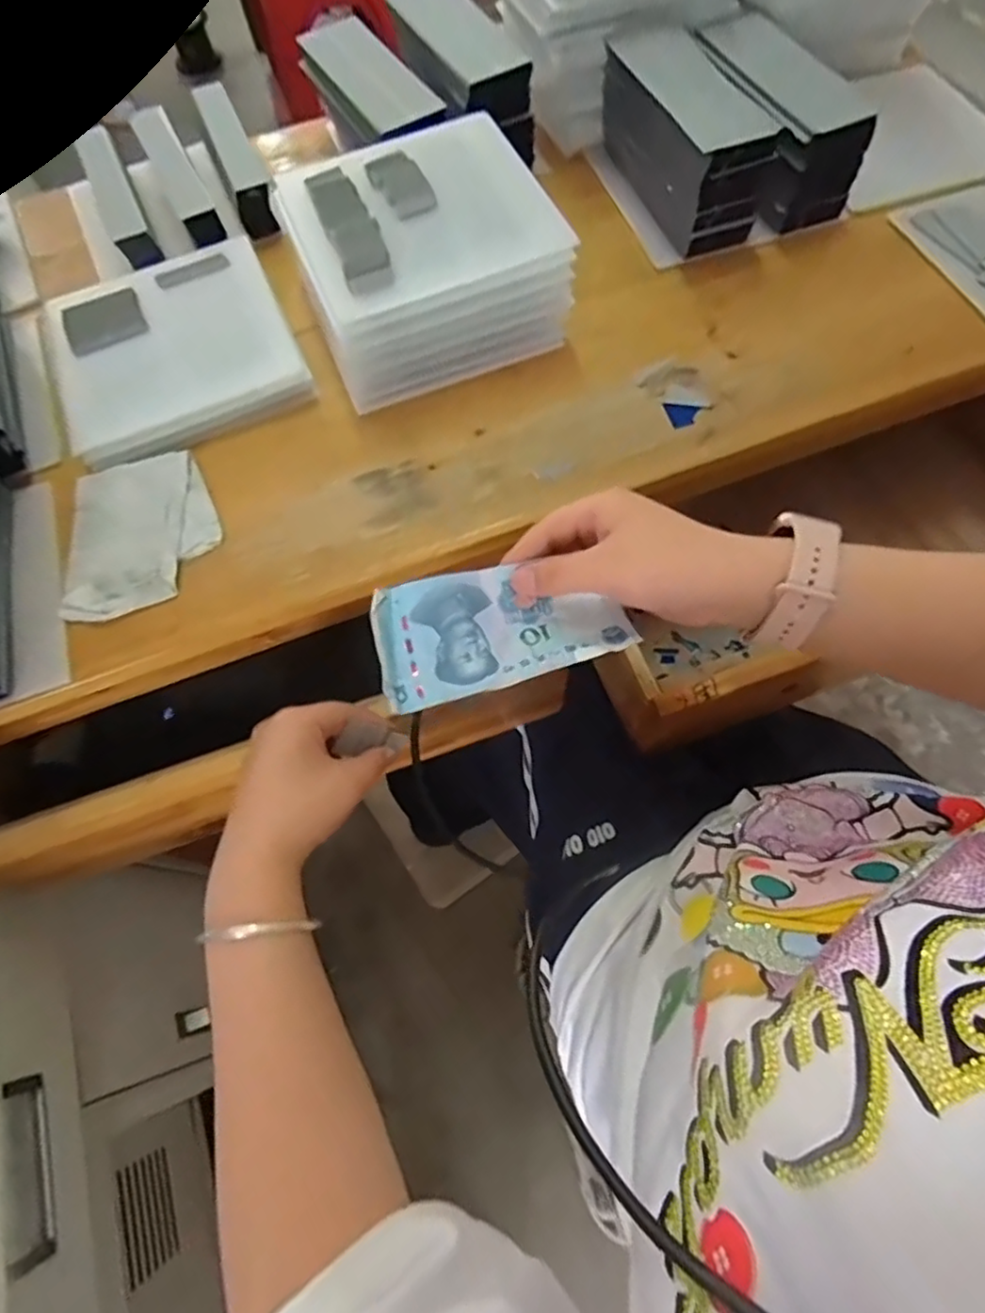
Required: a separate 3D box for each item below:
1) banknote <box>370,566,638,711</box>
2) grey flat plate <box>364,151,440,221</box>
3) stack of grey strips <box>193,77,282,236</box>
[{"bbox_3d":[0.005,-0.017,0.341,0.129,0.021,0.066,-17,67,-5],"label":"banknote"},{"bbox_3d":[-0.060,-0.313,0.427,0.031,0.006,0.061,-27,68,-9],"label":"grey flat plate"},{"bbox_3d":[-0.210,-0.409,0.530,0.030,0.033,0.170,-21,67,-7],"label":"stack of grey strips"}]

